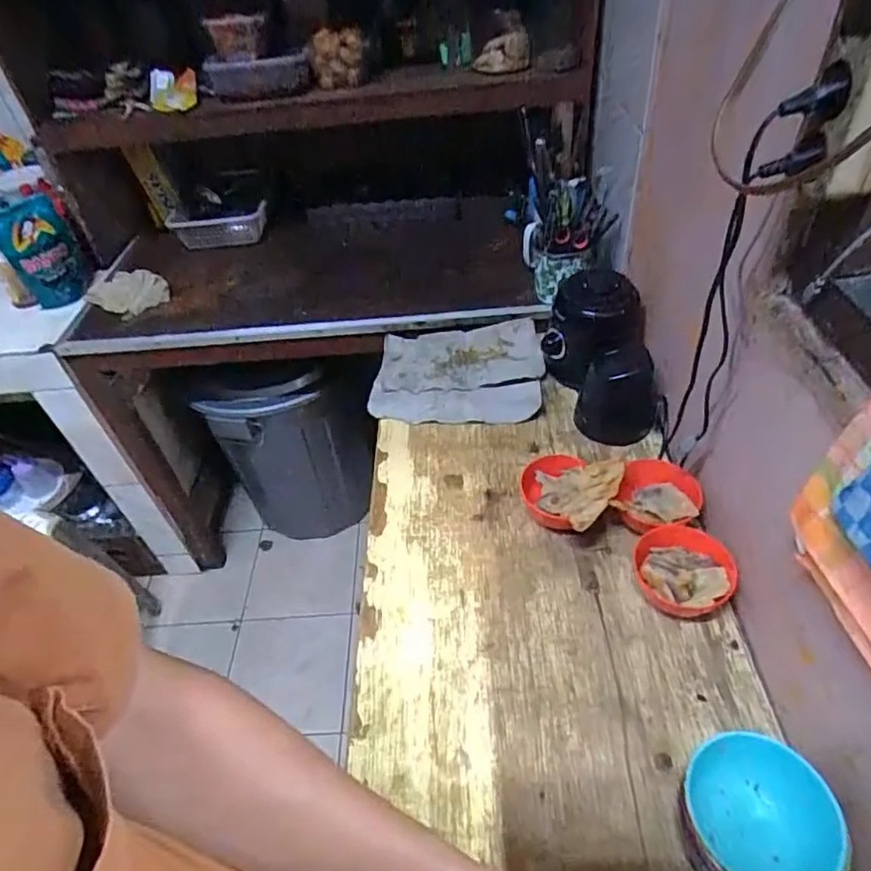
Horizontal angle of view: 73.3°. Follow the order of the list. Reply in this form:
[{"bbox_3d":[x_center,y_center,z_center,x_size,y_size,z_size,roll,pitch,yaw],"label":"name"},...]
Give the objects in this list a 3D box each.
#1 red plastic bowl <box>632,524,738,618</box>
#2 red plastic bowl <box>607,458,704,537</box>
[{"bbox_3d":[0.297,0.166,0.697,0.108,0.055,0.104,-3,44,3],"label":"red plastic bowl"},{"bbox_3d":[0.291,0.091,0.770,0.100,0.057,0.111,14,47,19],"label":"red plastic bowl"}]

